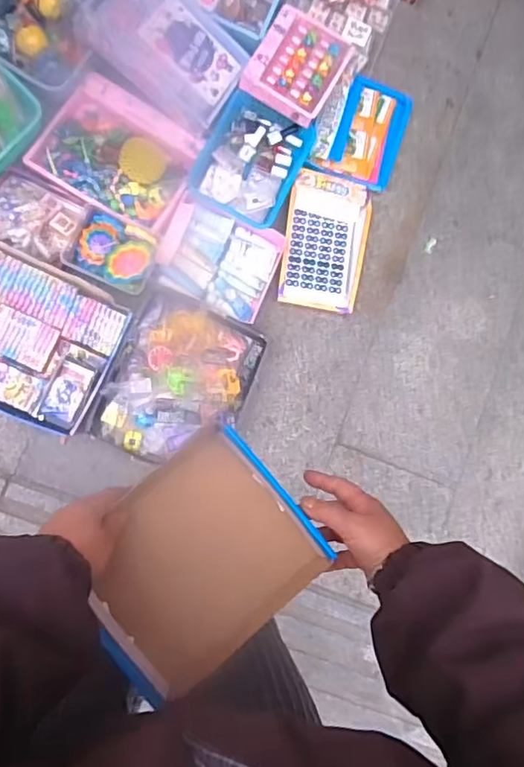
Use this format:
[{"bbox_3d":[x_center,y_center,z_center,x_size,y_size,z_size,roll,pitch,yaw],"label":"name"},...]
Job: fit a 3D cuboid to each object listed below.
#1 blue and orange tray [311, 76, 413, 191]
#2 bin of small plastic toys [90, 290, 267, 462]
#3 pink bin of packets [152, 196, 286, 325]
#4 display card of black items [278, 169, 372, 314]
[{"bbox_3d":[0.238,-0.567,1.280,0.163,0.032,0.242,19,85,-9],"label":"blue and orange tray"},{"bbox_3d":[-0.166,0.000,1.158,0.270,0.060,0.326,21,85,-8],"label":"bin of small plastic toys"},{"bbox_3d":[-0.089,-0.263,1.189,0.235,0.044,0.203,23,85,-8],"label":"pink bin of packets"},{"bbox_3d":[0.143,-0.313,1.247,0.182,0.022,0.291,10,87,-9],"label":"display card of black items"}]

